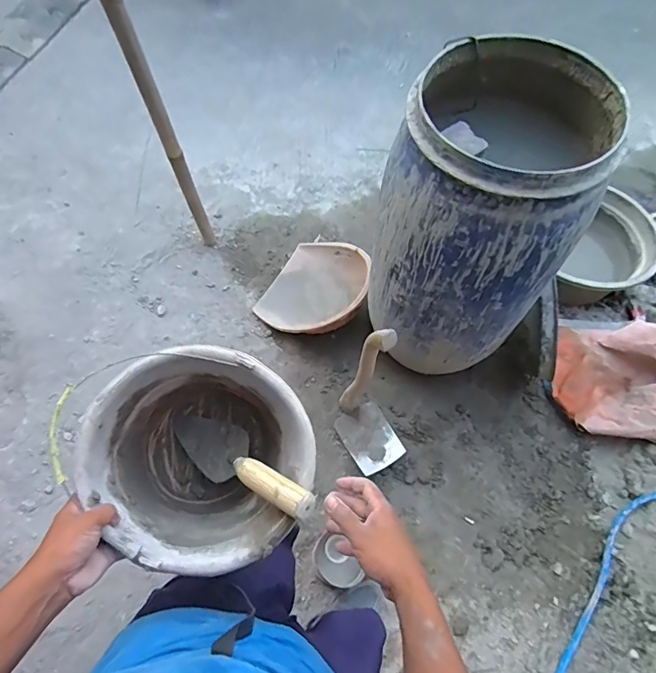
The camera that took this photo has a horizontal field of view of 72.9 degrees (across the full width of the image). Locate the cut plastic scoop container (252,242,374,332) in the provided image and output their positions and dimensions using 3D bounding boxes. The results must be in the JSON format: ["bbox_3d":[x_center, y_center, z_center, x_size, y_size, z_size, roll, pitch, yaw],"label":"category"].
[{"bbox_3d":[-0.040,-0.195,1.716,0.380,0.162,0.402,27,69,11],"label":"cut plastic scoop container"}]

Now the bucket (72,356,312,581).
[{"bbox_3d":[-0.179,0.173,0.658,0.281,0.240,0.281,3,76,-12],"label":"bucket"}]

